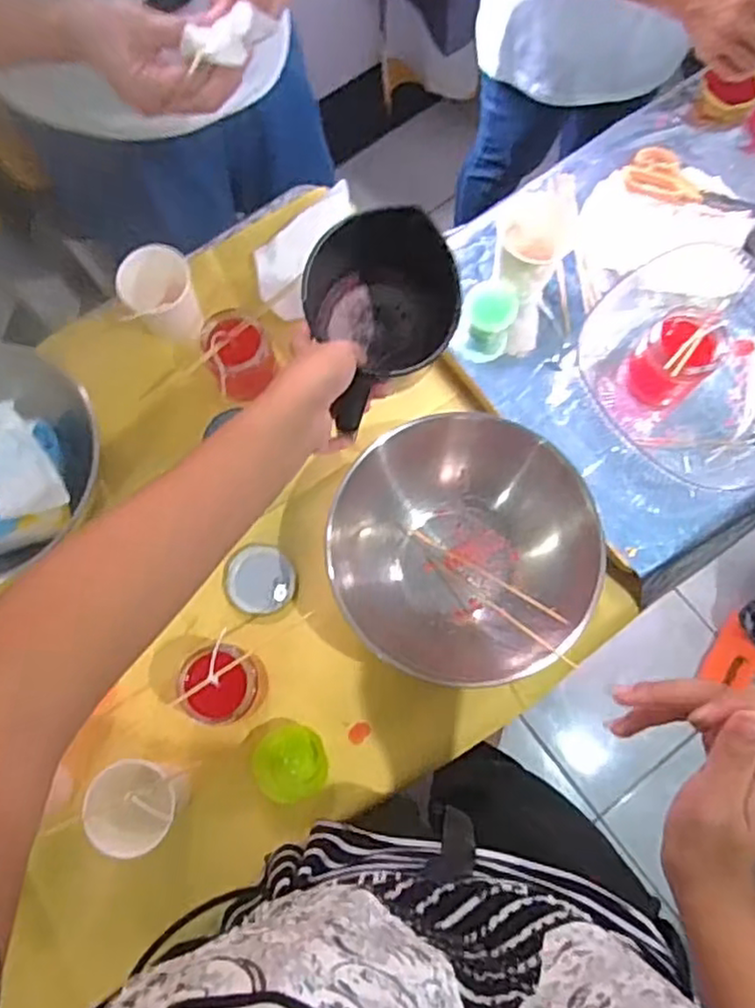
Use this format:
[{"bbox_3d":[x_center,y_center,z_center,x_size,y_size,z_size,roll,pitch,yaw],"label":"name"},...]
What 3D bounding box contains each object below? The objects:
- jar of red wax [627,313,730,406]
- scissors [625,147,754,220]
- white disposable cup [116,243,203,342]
[{"bbox_3d":[0.282,-0.137,0.656,0.064,0.084,0.064,0,75,2],"label":"jar of red wax"},{"bbox_3d":[0.365,-0.336,0.749,0.188,0.019,0.065,26,77,9],"label":"scissors"},{"bbox_3d":[-0.225,-0.214,0.735,0.074,0.092,0.074,-26,75,-5],"label":"white disposable cup"}]

